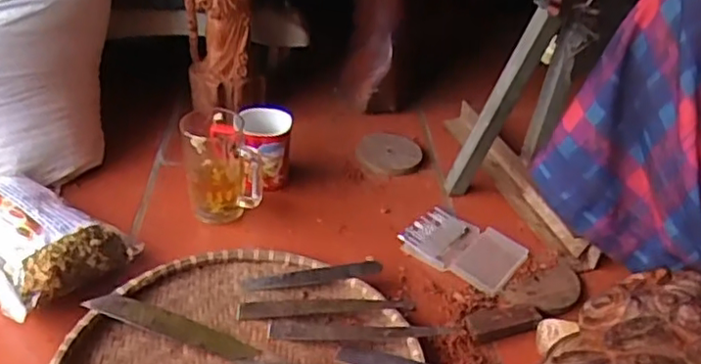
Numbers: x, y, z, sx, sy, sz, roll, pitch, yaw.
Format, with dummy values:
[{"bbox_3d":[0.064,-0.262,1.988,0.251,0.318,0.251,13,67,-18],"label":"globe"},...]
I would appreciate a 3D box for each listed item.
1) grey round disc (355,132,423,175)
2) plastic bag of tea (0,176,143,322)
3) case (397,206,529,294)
[{"bbox_3d":[0.059,-0.044,0.950,0.094,0.015,0.110,8,34,7],"label":"grey round disc"},{"bbox_3d":[-0.365,0.058,0.706,0.234,0.071,0.149,27,40,30],"label":"plastic bag of tea"},{"bbox_3d":[0.141,0.076,0.781,0.135,0.013,0.106,24,39,28],"label":"case"}]

